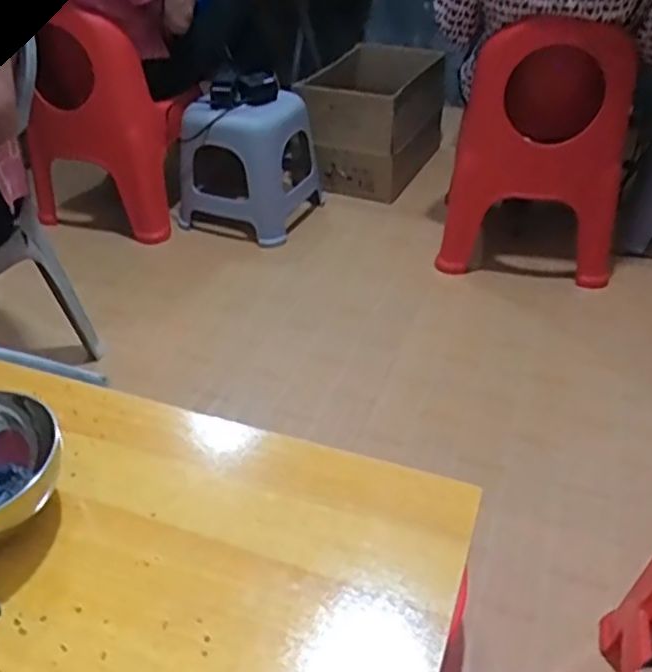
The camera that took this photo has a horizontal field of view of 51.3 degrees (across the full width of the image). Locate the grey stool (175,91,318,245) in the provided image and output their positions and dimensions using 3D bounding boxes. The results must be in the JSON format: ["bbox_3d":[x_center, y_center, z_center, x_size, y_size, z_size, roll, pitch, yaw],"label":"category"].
[{"bbox_3d":[-0.193,-0.440,1.685,0.282,0.287,0.249,15,41,19],"label":"grey stool"}]

